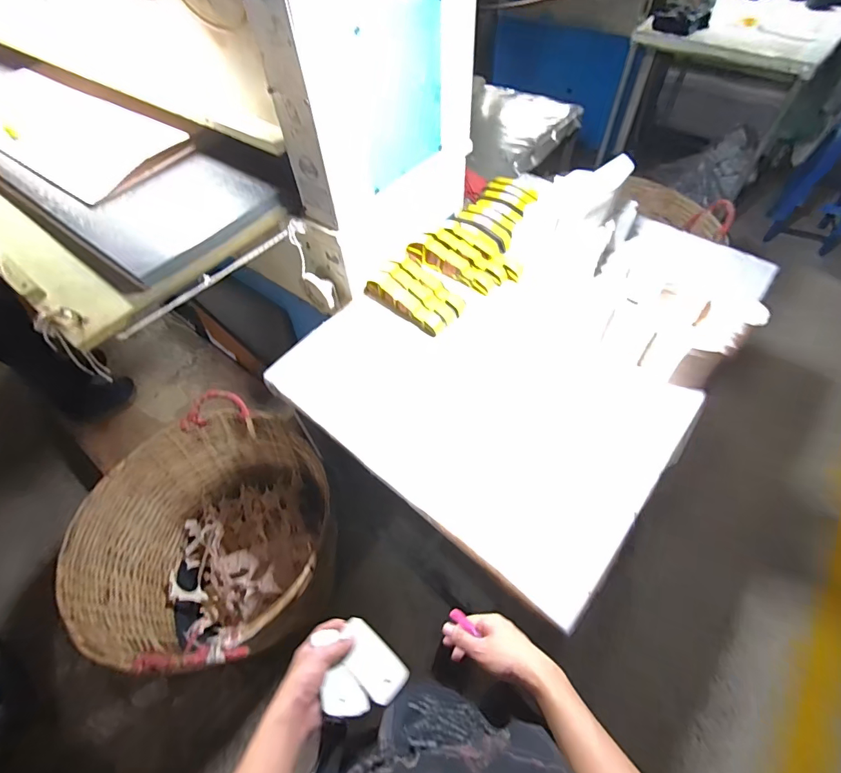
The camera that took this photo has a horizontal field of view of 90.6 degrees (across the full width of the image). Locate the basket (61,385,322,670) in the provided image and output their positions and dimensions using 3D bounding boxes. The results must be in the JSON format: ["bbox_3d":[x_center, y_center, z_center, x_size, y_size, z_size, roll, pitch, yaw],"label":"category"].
[{"bbox_3d":[-0.572,0.427,1.168,0.589,0.478,0.645,-1,55,2],"label":"basket"}]

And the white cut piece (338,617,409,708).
[{"bbox_3d":[-0.070,0.380,0.580,0.108,0.012,0.055,34,63,24],"label":"white cut piece"}]

